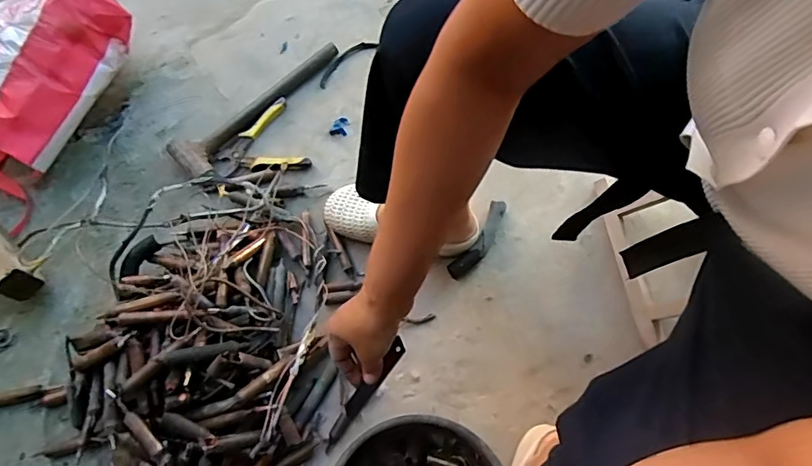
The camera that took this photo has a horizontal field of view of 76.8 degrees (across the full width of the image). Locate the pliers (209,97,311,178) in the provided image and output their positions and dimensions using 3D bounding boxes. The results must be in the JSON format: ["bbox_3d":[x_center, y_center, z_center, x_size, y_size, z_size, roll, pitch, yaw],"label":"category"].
[{"bbox_3d":[-0.270,-0.154,0.916,0.158,0.023,0.139,-23,72,-7],"label":"pliers"}]

